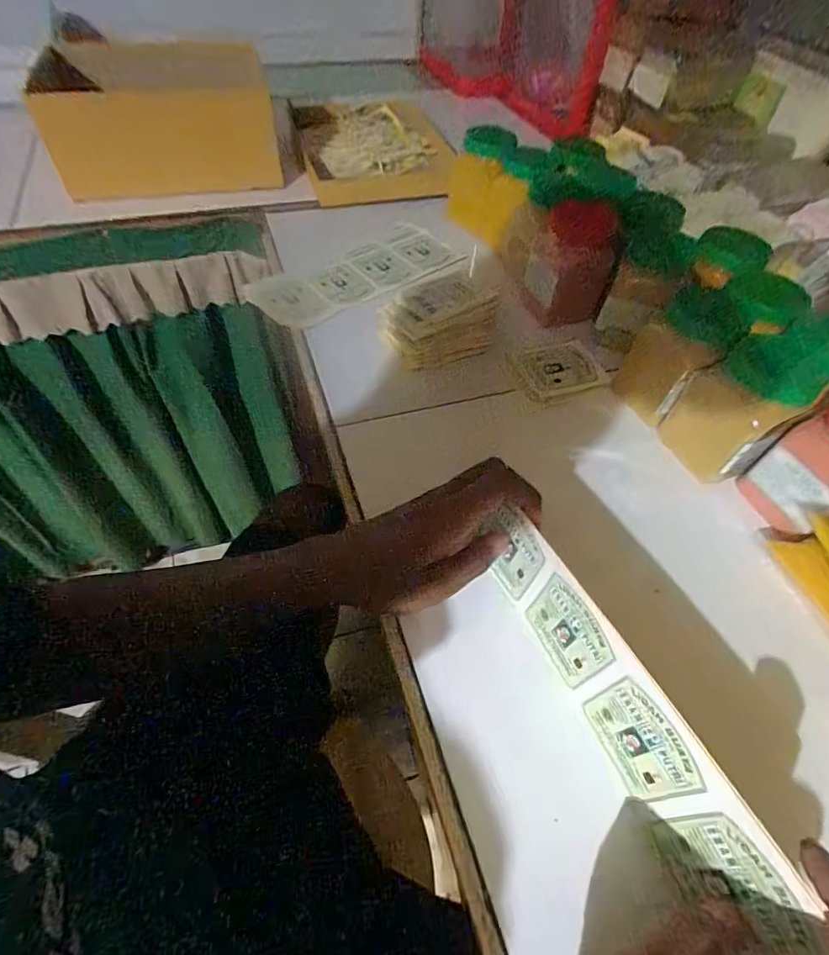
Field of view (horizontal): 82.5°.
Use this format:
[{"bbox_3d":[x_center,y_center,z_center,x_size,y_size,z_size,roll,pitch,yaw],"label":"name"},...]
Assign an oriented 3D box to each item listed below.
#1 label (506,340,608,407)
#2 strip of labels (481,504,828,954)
[{"bbox_3d":[0.141,-0.105,0.467,0.087,0.005,0.061,-17,67,-14],"label":"label"},{"bbox_3d":[0.106,0.117,0.257,0.008,0.087,0.218,-16,60,-21],"label":"strip of labels"}]

